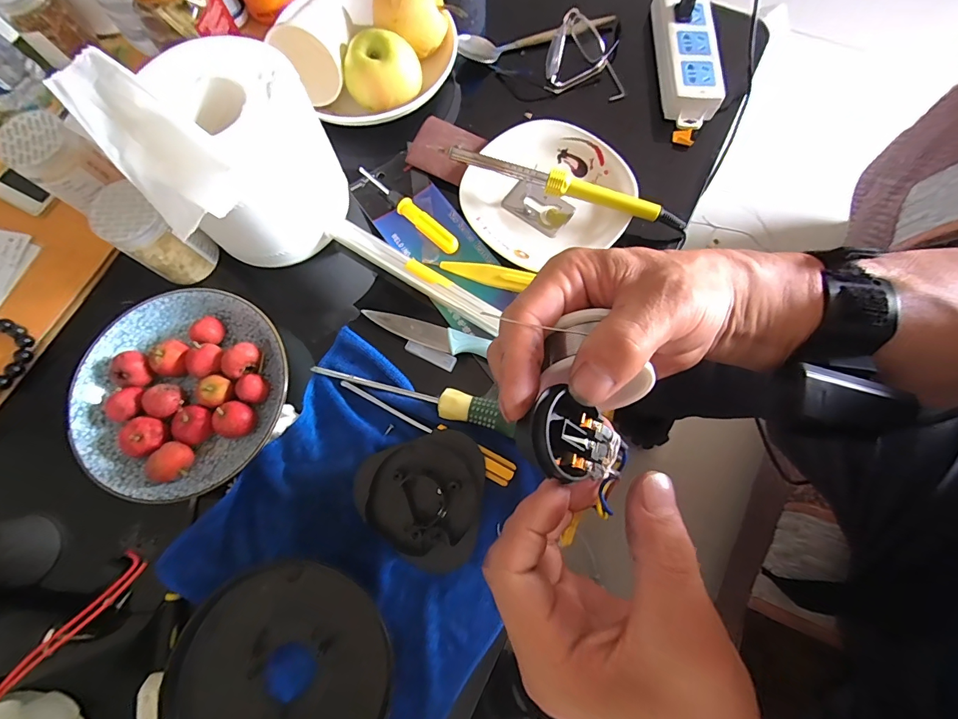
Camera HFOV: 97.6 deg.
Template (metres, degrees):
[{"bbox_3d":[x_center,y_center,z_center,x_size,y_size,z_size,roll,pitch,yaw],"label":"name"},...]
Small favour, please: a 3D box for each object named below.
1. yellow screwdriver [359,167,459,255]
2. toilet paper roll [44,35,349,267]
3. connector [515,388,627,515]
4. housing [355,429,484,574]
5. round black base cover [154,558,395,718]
[{"bbox_3d":[-0.075,-0.156,0.434,0.138,0.015,0.016,41,78,10],"label":"yellow screwdriver"},{"bbox_3d":[-0.223,-0.188,0.380,0.148,0.131,0.174,-43,79,-11],"label":"toilet paper roll"},{"bbox_3d":[0.042,0.036,0.175,0.050,0.030,0.036,36,77,9],"label":"connector"},{"bbox_3d":[-0.051,0.112,0.345,0.104,0.016,0.106,0,74,0],"label":"housing"},{"bbox_3d":[-0.148,0.239,0.312,0.158,0.021,0.157,0,74,0],"label":"round black base cover"}]

